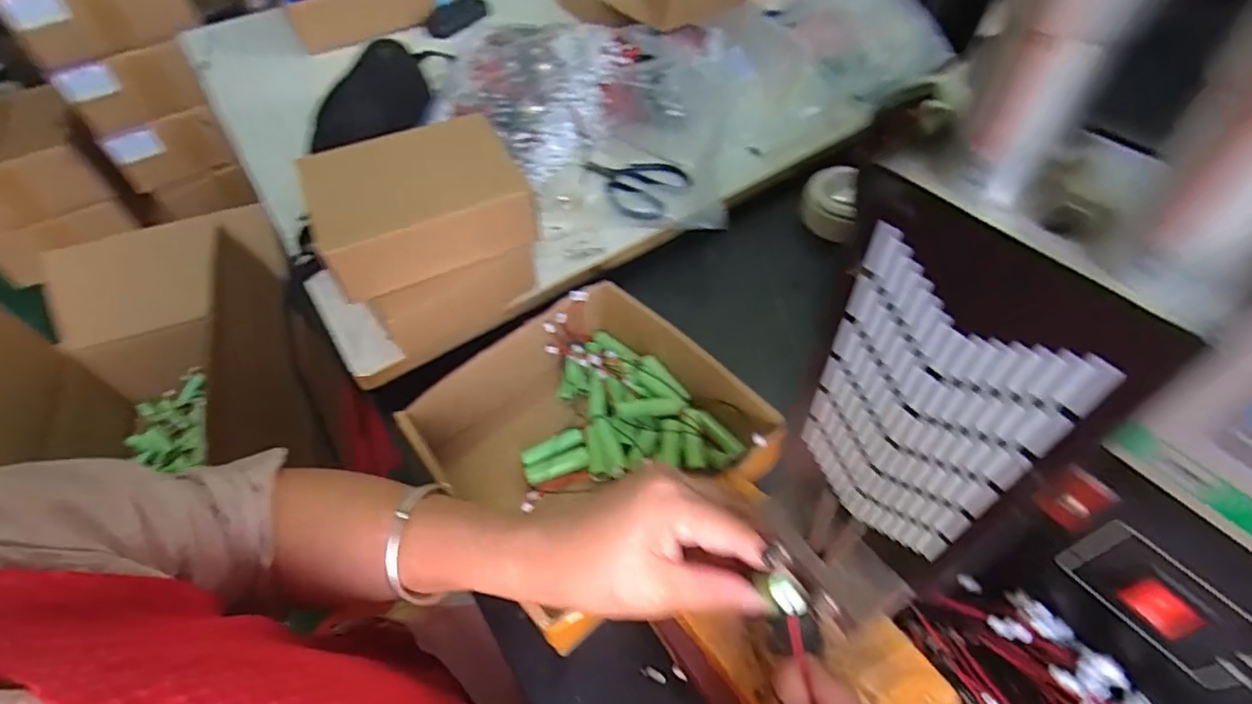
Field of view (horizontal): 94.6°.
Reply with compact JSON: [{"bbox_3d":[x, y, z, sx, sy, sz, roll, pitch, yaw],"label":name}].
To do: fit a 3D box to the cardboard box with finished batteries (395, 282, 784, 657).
[{"bbox_3d":[-0.030,0.061,0.440,0.204,0.066,0.203,-39,60,-23],"label":"cardboard box with finished batteries"}]

